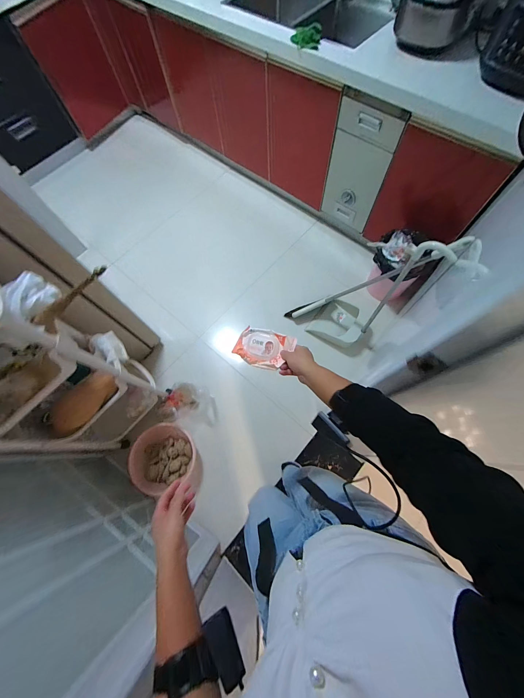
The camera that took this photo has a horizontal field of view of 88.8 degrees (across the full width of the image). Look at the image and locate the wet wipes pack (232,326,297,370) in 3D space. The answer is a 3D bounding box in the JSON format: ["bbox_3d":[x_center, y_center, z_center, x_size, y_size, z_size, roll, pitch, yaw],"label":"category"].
[{"bbox_3d":[0.001,-0.002,0.627,0.138,0.018,0.088,16,83,25],"label":"wet wipes pack"}]

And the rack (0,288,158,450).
[{"bbox_3d":[-0.641,0.139,0.887,0.201,0.852,0.391,34,75,13],"label":"rack"}]

